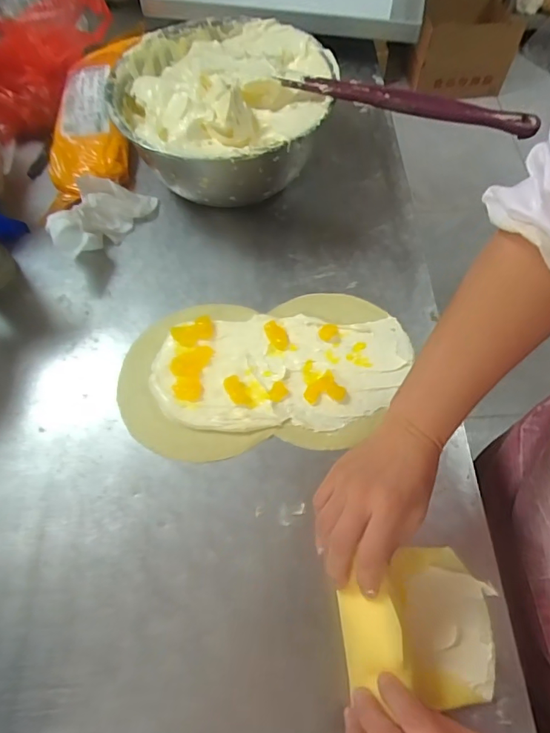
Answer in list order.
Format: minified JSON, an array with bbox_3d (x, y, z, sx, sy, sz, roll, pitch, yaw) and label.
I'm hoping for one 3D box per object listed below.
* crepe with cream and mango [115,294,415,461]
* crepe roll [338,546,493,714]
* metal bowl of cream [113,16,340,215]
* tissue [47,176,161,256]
[{"bbox_3d":[-0.011,0.002,0.485,0.293,0.019,0.173,-5,62,-2],"label":"crepe with cream and mango"},{"bbox_3d":[0.110,0.191,0.353,0.120,0.057,0.106,1,62,4],"label":"crepe roll"},{"bbox_3d":[-0.062,-0.297,0.588,0.241,0.138,0.247,0,62,1],"label":"metal bowl of cream"},{"bbox_3d":[-0.216,-0.185,0.568,0.076,0.062,0.140,34,67,18],"label":"tissue"}]

